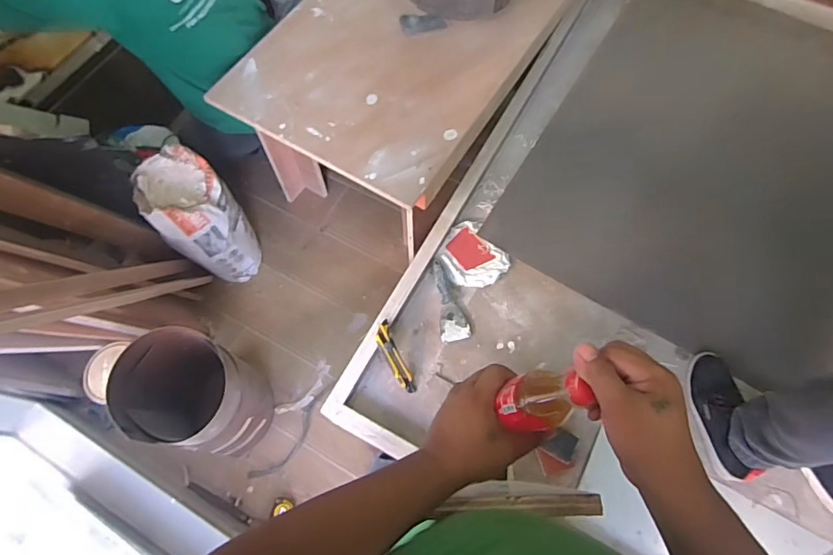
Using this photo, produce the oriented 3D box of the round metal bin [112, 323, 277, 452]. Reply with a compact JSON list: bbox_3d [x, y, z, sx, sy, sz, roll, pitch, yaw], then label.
[{"bbox_3d":[-0.542,0.301,1.245,0.250,0.410,0.247,0,67,0],"label":"round metal bin"}]

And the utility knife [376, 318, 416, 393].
[{"bbox_3d":[-0.048,0.182,1.094,0.037,0.023,0.171,-26,88,-10],"label":"utility knife"}]

